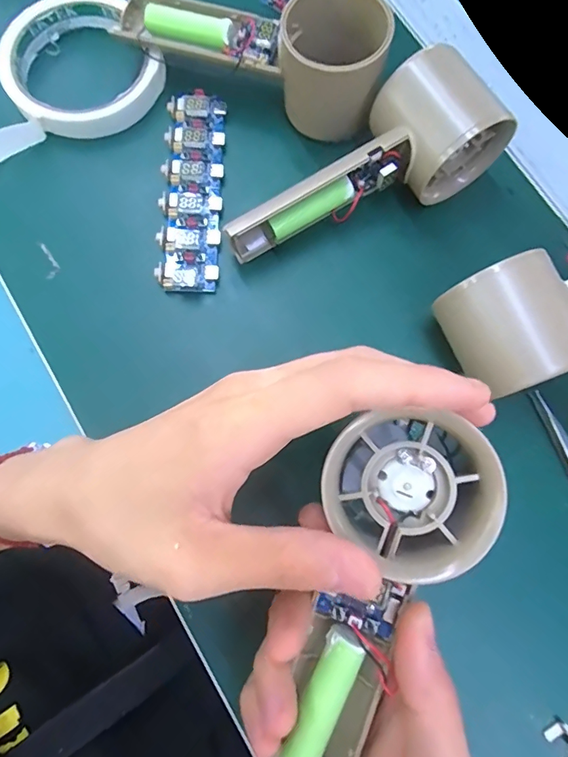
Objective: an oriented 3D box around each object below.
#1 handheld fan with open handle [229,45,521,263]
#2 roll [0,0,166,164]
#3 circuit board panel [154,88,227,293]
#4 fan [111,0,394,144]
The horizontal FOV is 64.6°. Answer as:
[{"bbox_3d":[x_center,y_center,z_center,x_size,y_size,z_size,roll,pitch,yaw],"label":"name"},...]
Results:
[{"bbox_3d":[0.042,-0.113,0.238,0.156,0.052,0.055,-30,81,-8],"label":"handheld fan with open handle"},{"bbox_3d":[-0.145,-0.179,0.267,0.138,0.015,0.085,-24,80,-7],"label":"roll"},{"bbox_3d":[-0.053,-0.109,0.262,0.034,0.017,0.119,1,78,-2],"label":"circuit board panel"},{"bbox_3d":[-0.019,-0.193,0.254,0.155,0.047,0.051,21,78,2],"label":"fan"}]

